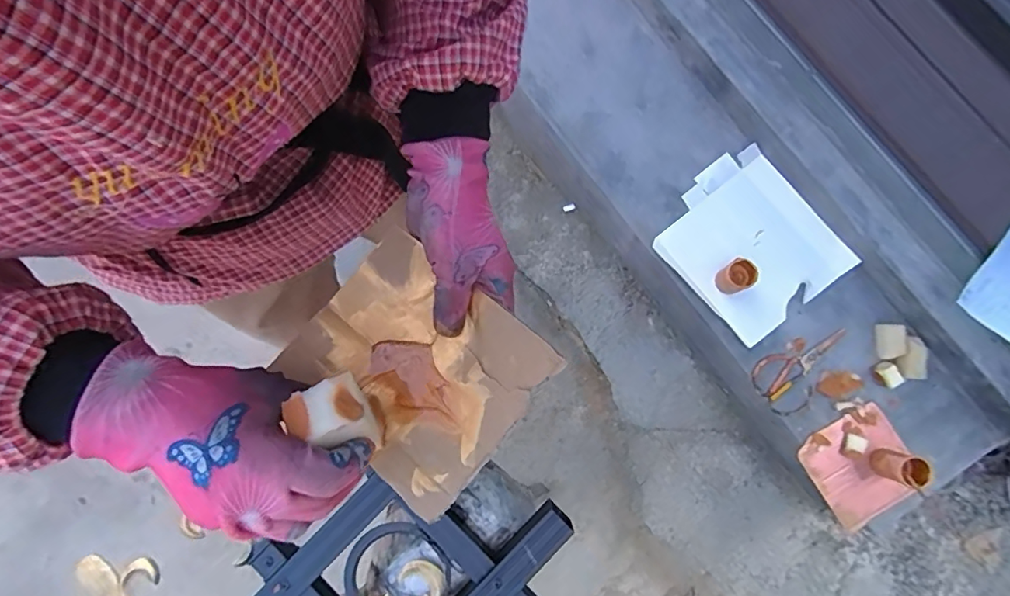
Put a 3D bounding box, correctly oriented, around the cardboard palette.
[{"bbox_3d":[-0.061,0.046,0.348,0.151,0.028,0.133,41,82,8],"label":"cardboard palette"}]

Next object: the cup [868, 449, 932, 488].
[{"bbox_3d":[0.701,0.303,0.931,0.059,0.073,0.056,7,79,3],"label":"cup"}]

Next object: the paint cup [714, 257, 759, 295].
[{"bbox_3d":[0.440,-0.040,0.995,0.058,0.061,0.055,0,79,1],"label":"paint cup"}]

